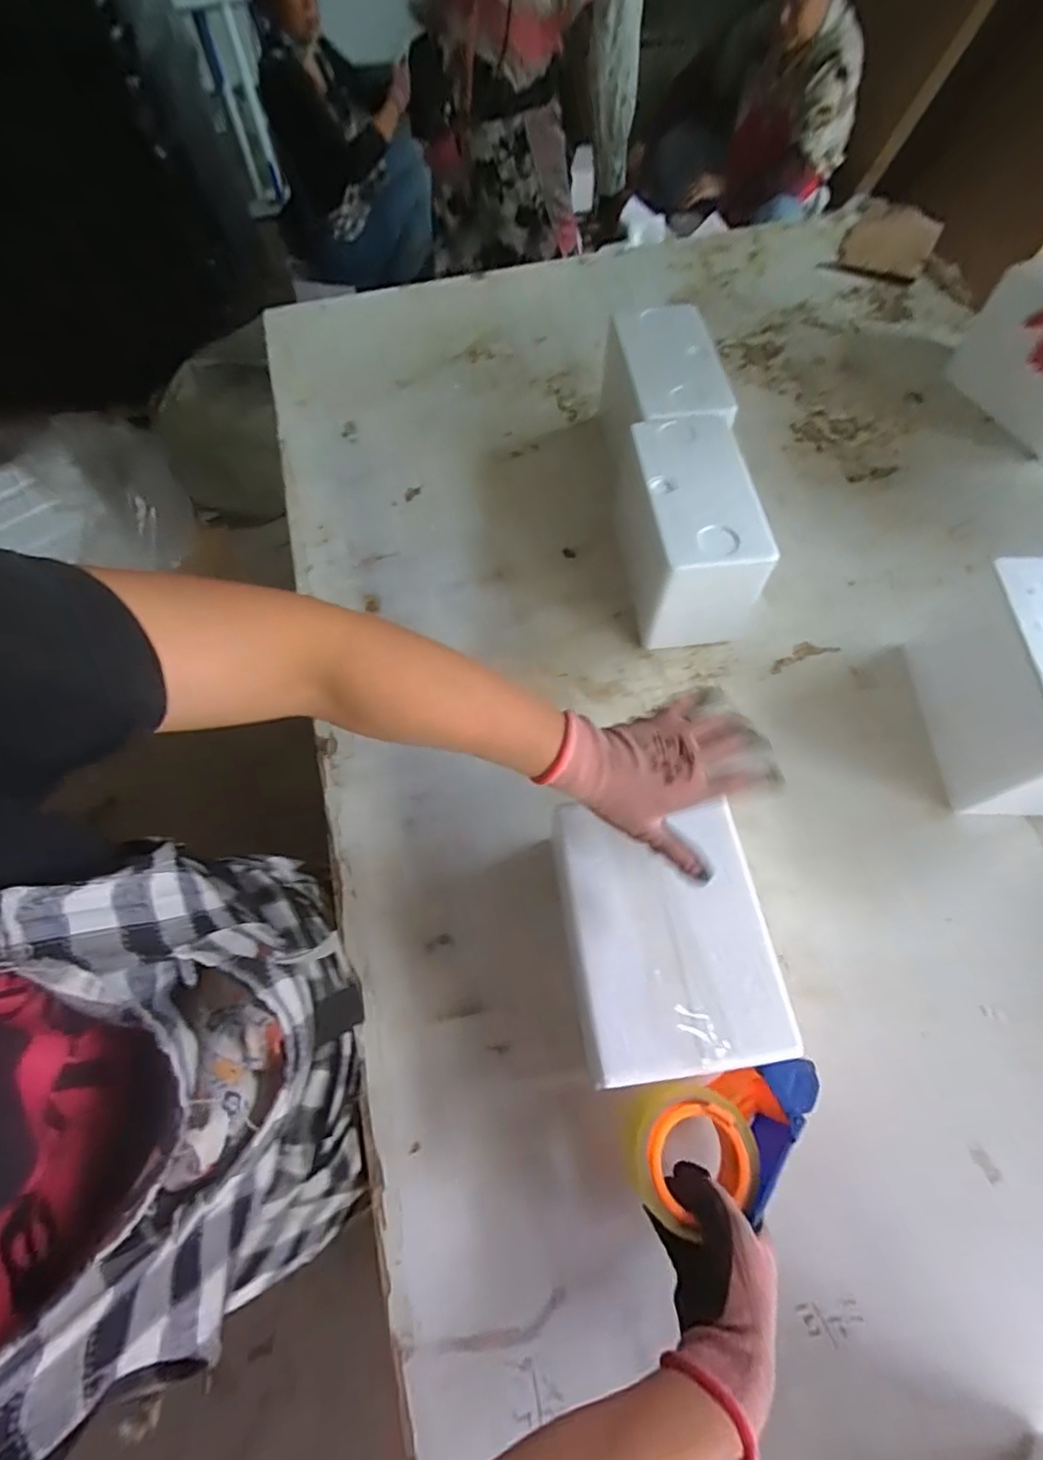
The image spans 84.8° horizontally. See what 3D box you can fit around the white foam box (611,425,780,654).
[{"bbox_3d":[0.192,-0.224,0.669,0.119,0.153,0.207,-6,66,-1],"label":"white foam box"}]

